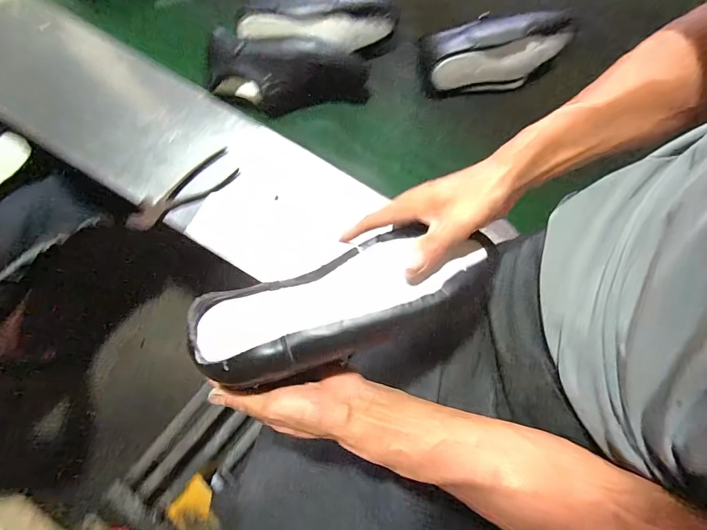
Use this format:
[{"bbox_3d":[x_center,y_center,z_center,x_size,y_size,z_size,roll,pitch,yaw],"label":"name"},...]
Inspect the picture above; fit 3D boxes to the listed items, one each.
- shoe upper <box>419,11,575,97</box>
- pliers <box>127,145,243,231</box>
[{"bbox_3d":[0.242,-0.373,0.683,0.250,0.087,0.086,-5,78,-1],"label":"shoe upper"},{"bbox_3d":[-0.284,-0.121,0.637,0.194,0.019,0.067,-33,80,-7],"label":"pliers"}]

